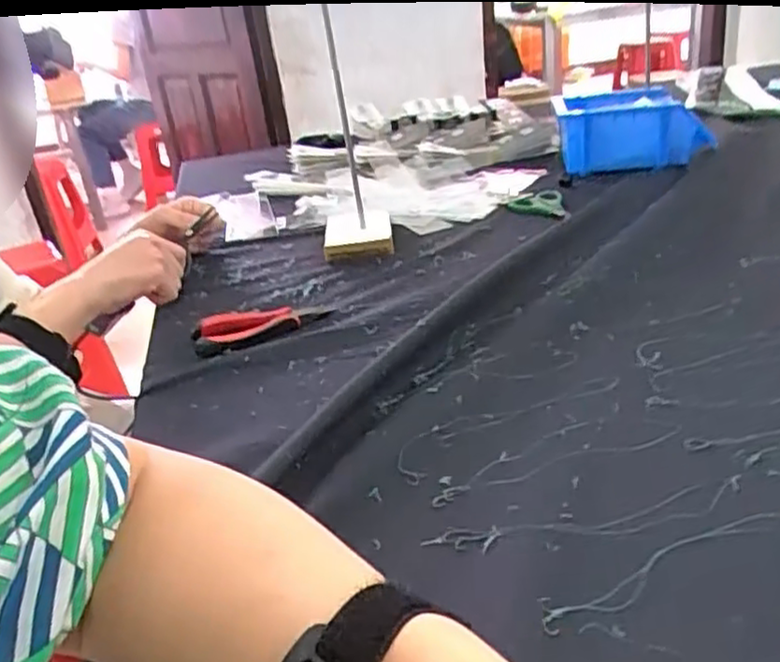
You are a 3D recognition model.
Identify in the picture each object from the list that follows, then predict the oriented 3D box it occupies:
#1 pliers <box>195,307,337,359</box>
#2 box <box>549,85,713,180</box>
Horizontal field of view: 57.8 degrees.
[{"bbox_3d":[-0.109,-0.002,0.584,0.110,0.015,0.057,-9,27,-2],"label":"pliers"},{"bbox_3d":[0.293,-0.243,0.872,0.175,0.082,0.092,-6,27,3],"label":"box"}]

